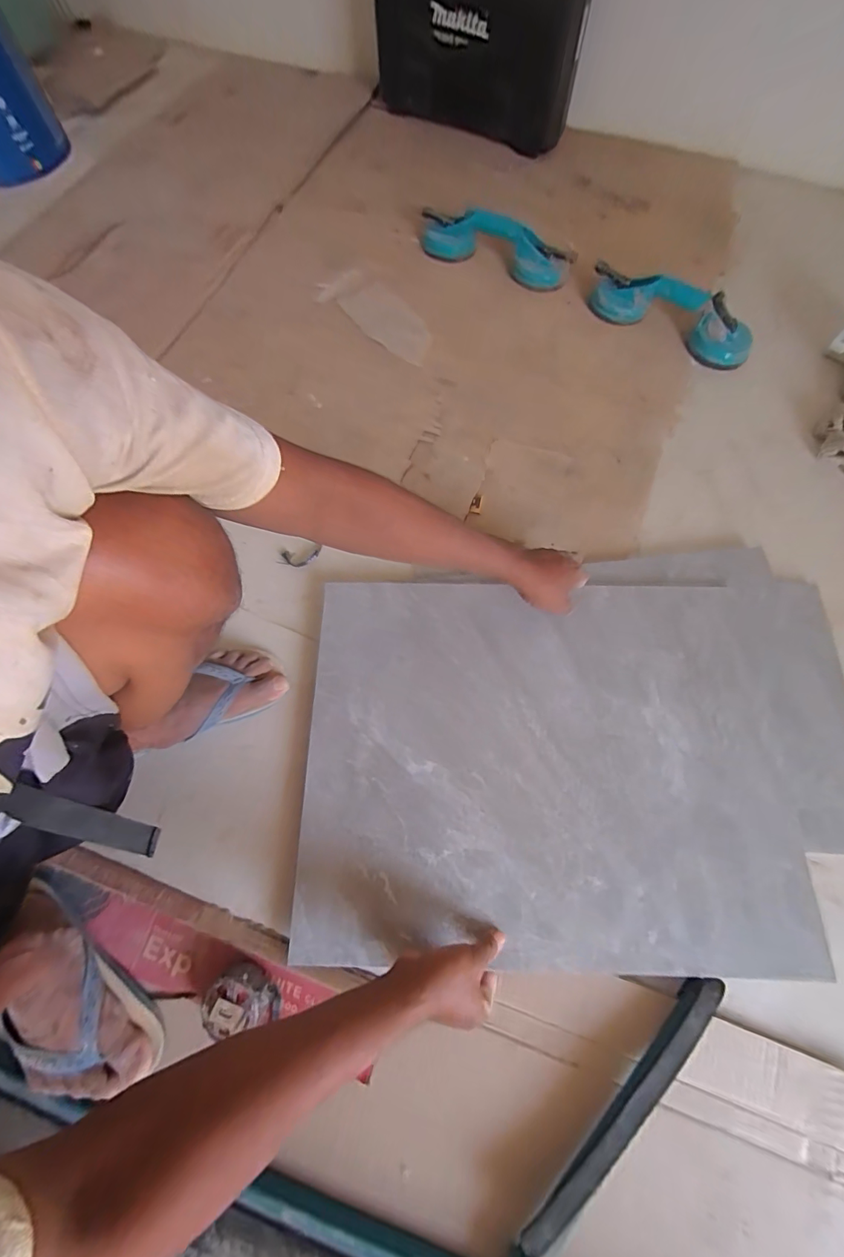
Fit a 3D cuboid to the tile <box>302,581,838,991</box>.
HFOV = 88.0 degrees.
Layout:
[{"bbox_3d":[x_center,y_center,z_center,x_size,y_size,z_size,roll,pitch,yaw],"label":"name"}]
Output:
[{"bbox_3d":[0.151,0.158,0.558,0.588,0.013,0.458,0,70,0],"label":"tile"}]

